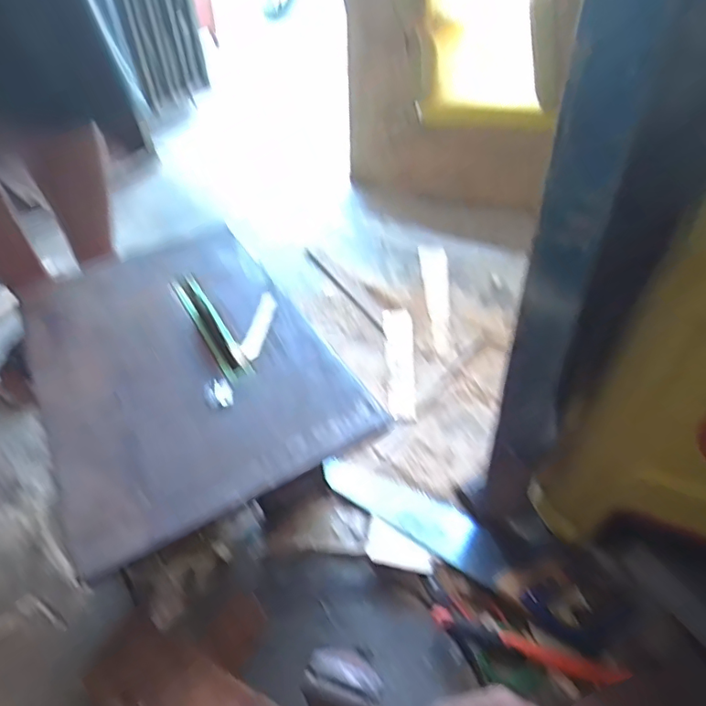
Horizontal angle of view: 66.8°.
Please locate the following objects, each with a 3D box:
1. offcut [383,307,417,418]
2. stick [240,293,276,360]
[{"bbox_3d":[0.082,0.013,0.961,0.049,0.016,0.261,0,44,2],"label":"offcut"},{"bbox_3d":[-0.121,-0.037,0.697,0.022,0.010,0.114,6,45,8],"label":"stick"}]

